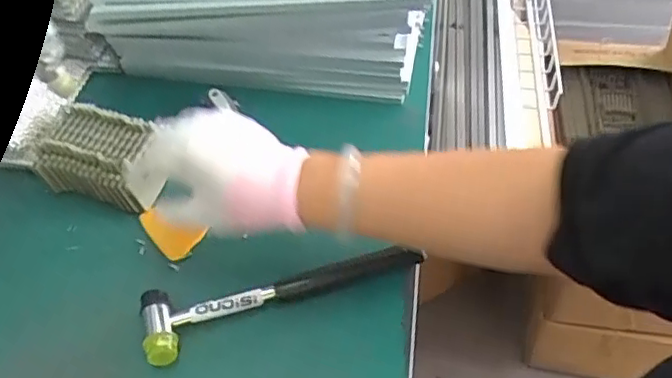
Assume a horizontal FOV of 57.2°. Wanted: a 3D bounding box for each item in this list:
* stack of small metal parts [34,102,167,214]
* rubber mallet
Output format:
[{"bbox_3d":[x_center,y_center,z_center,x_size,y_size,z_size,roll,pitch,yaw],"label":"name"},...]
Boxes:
[{"bbox_3d":[-0.233,-0.035,0.616,0.109,0.045,0.084,12,51,15],"label":"stack of small metal parts"},{"bbox_3d":[-0.044,0.090,0.528,0.235,0.032,0.058,-15,50,-8],"label":"rubber mallet"}]

